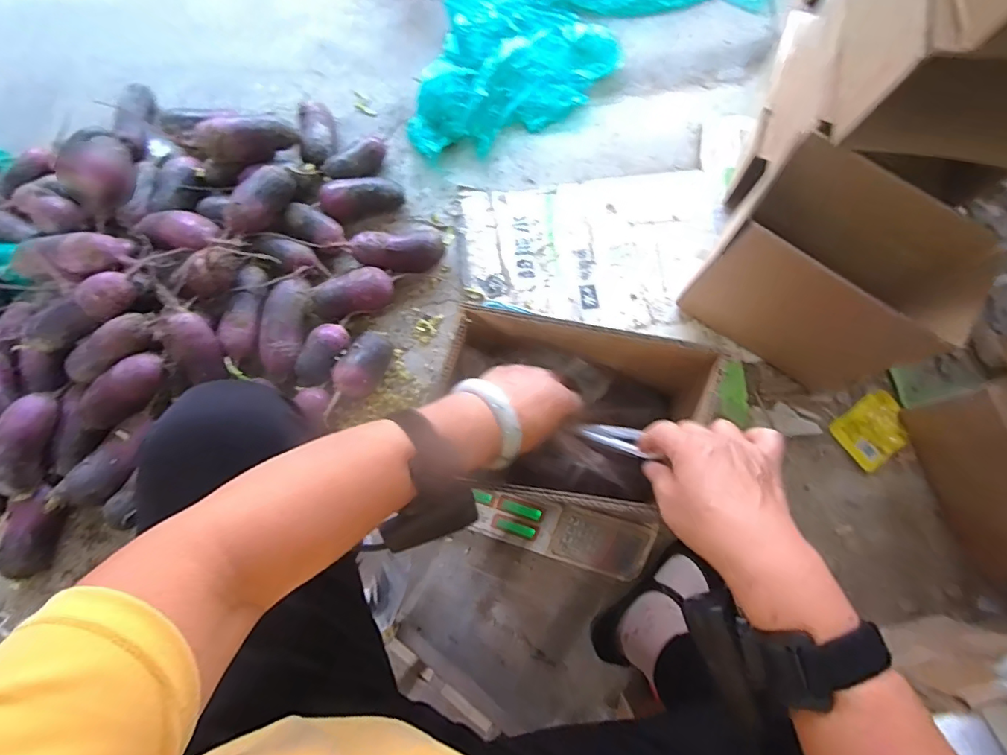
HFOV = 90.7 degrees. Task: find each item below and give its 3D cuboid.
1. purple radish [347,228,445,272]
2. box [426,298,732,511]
[{"bbox_3d":[-0.165,-0.198,0.795,0.146,0.056,0.065,-10,77,-2],"label":"purple radish"},{"bbox_3d":[0.058,0.039,0.467,0.223,0.114,0.149,12,77,3],"label":"box"}]

